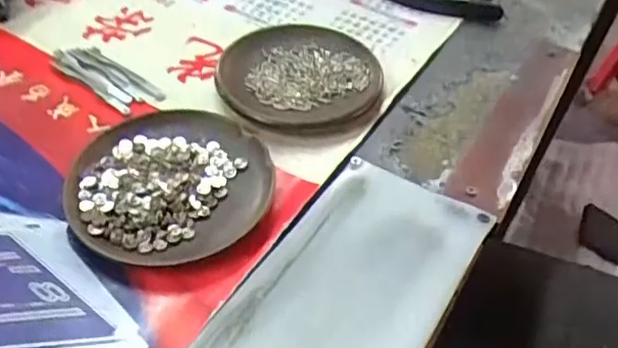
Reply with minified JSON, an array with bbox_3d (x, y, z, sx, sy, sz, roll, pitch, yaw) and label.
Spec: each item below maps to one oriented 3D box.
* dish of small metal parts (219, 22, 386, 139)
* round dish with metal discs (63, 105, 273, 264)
[{"bbox_3d":[-0.006,-0.070,0.422,0.111,0.014,0.118,2,47,-2],"label":"dish of small metal parts"},{"bbox_3d":[-0.082,0.004,0.351,0.116,0.018,0.110,2,47,-2],"label":"round dish with metal discs"}]

